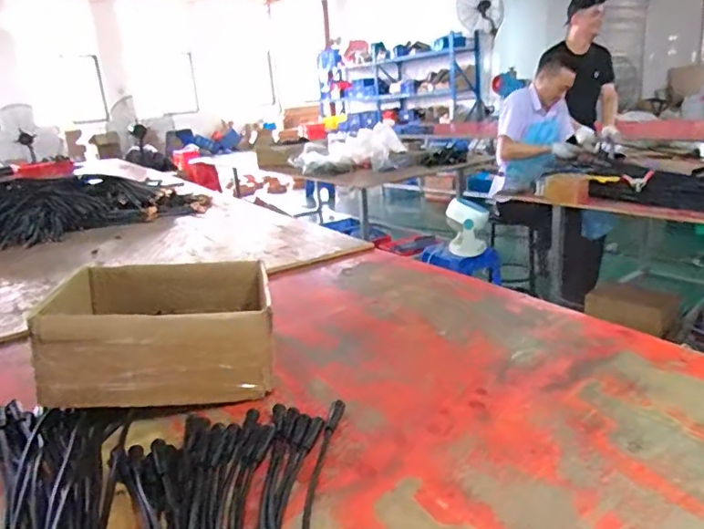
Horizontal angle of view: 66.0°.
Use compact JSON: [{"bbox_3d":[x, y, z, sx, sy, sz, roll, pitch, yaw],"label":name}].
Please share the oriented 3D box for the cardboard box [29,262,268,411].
[{"bbox_3d":[-0.379,0.127,1.117,0.397,0.193,0.392,-9,18,-11],"label":"cardboard box"}]

